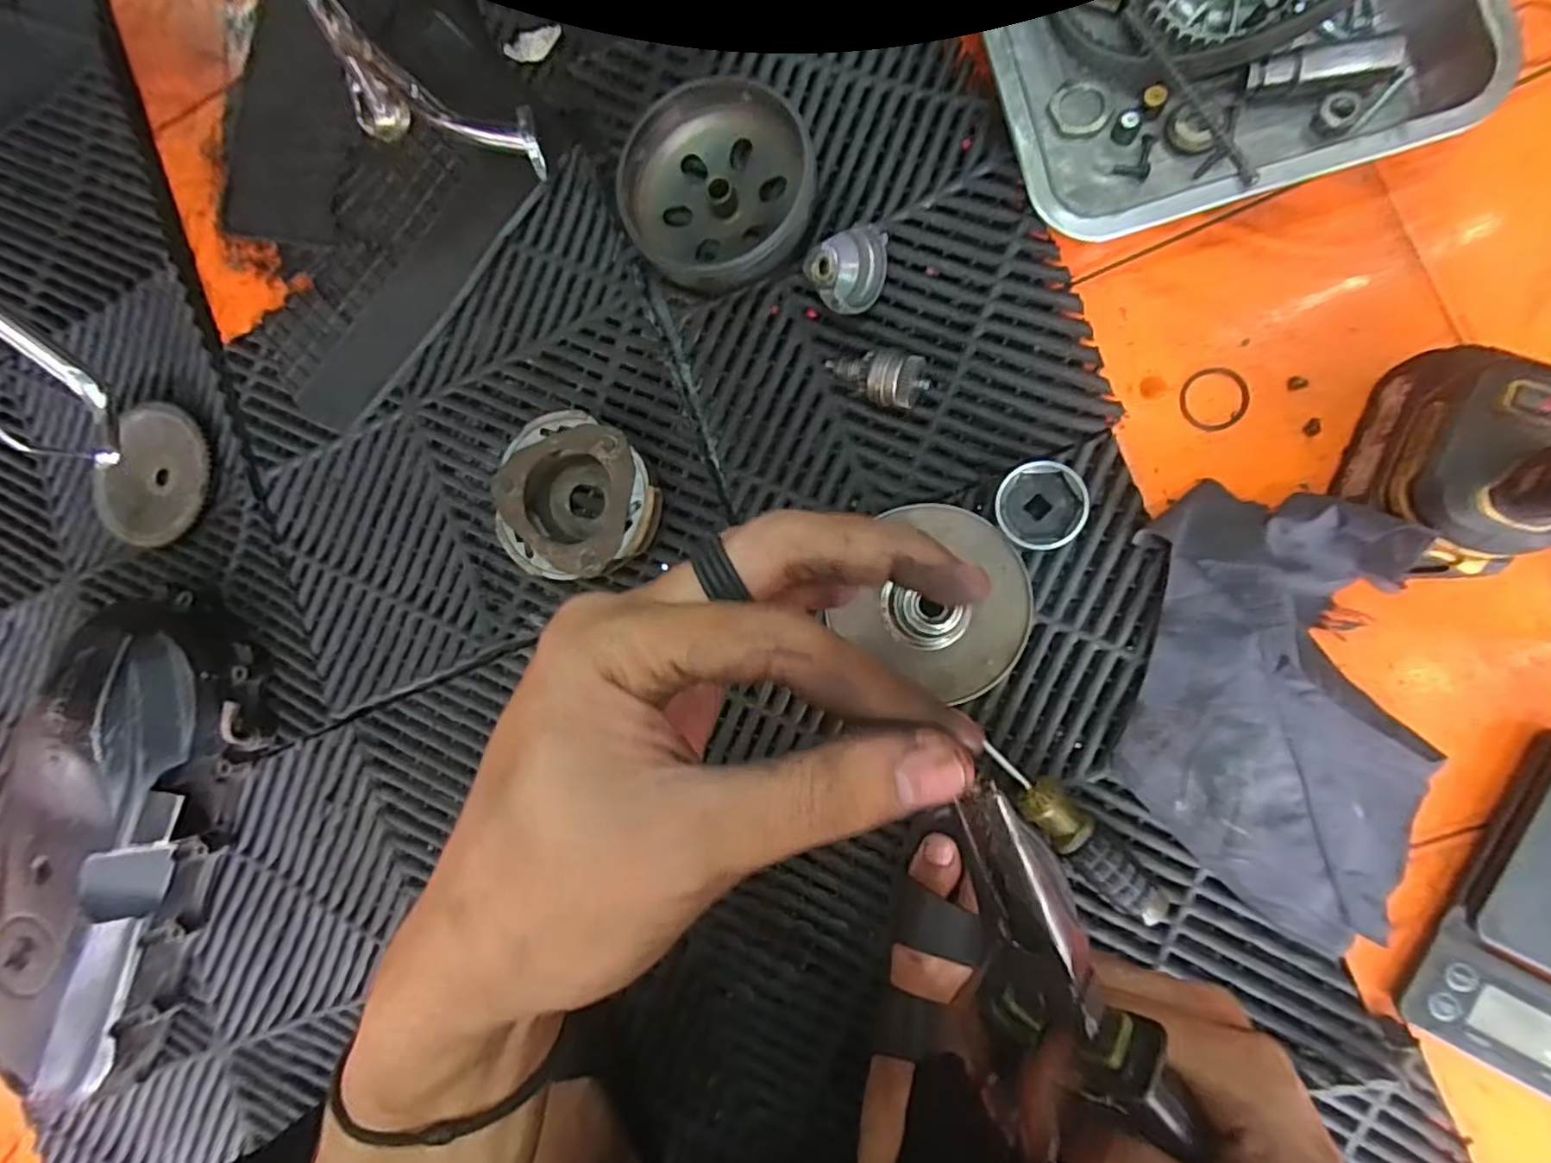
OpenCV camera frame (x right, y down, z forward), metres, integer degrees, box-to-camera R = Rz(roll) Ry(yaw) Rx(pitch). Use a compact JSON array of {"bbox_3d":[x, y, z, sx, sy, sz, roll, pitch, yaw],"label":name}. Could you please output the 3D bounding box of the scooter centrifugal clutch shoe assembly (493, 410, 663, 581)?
[{"bbox_3d":[-0.142,-0.060,0.482,0.110,0.038,0.107,0,89,10],"label":"scooter centrifugal clutch shoe assembly"}]

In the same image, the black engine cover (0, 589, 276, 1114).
[{"bbox_3d":[-0.498,0.202,0.517,0.115,0.084,0.371,19,93,9],"label":"black engine cover"}]

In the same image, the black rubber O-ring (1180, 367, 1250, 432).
[{"bbox_3d":[0.280,-0.116,0.429,0.039,0.004,0.040,0,89,10],"label":"black rubber O-ring"}]

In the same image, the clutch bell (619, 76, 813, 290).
[{"bbox_3d":[-0.040,-0.276,0.475,0.131,0.043,0.130,0,89,10],"label":"clutch bell"}]

